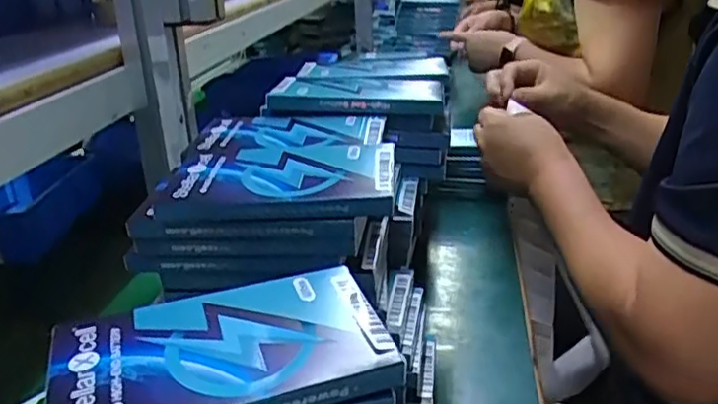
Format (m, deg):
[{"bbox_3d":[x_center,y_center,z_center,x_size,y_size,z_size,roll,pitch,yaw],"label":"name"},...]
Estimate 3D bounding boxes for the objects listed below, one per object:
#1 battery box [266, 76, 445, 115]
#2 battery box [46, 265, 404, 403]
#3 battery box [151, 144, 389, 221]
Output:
[{"bbox_3d":[-0.001,-0.084,0.518,0.133,0.018,0.071,3,23,16],"label":"battery box"},{"bbox_3d":[-0.056,0.061,0.272,0.131,0.014,0.077,-12,24,-19],"label":"battery box"},{"bbox_3d":[-0.048,-0.015,0.396,0.137,0.013,0.082,-2,29,7],"label":"battery box"}]

